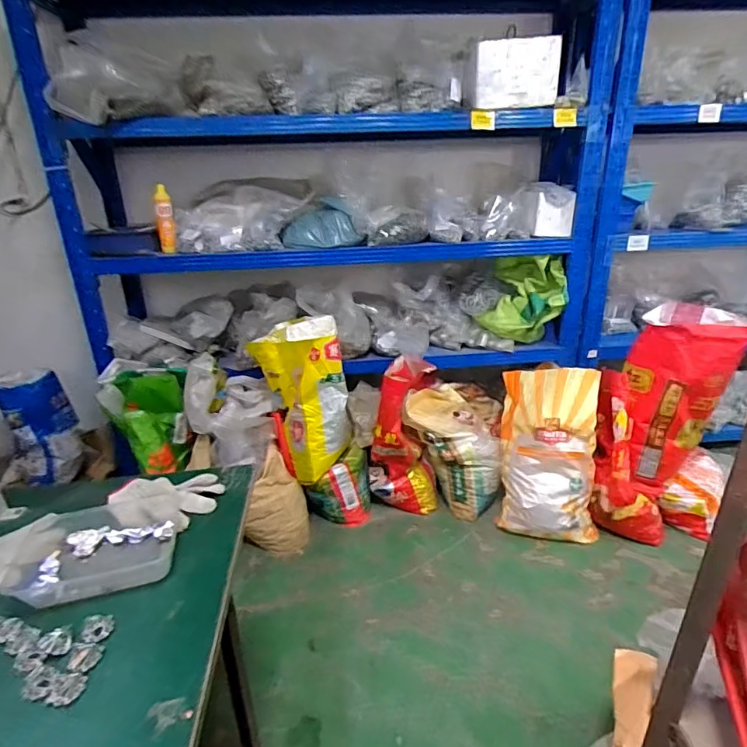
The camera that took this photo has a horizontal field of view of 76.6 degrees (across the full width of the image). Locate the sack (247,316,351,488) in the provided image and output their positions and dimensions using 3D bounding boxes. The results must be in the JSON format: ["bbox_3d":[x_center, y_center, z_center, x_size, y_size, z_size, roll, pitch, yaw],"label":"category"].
[{"bbox_3d":[-0.242,0.080,1.729,0.291,0.560,0.190,-17,27,-35],"label":"sack"}]

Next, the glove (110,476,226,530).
[{"bbox_3d":[-0.371,0.217,0.827,0.182,0.033,0.140,1,22,6],"label":"glove"}]

